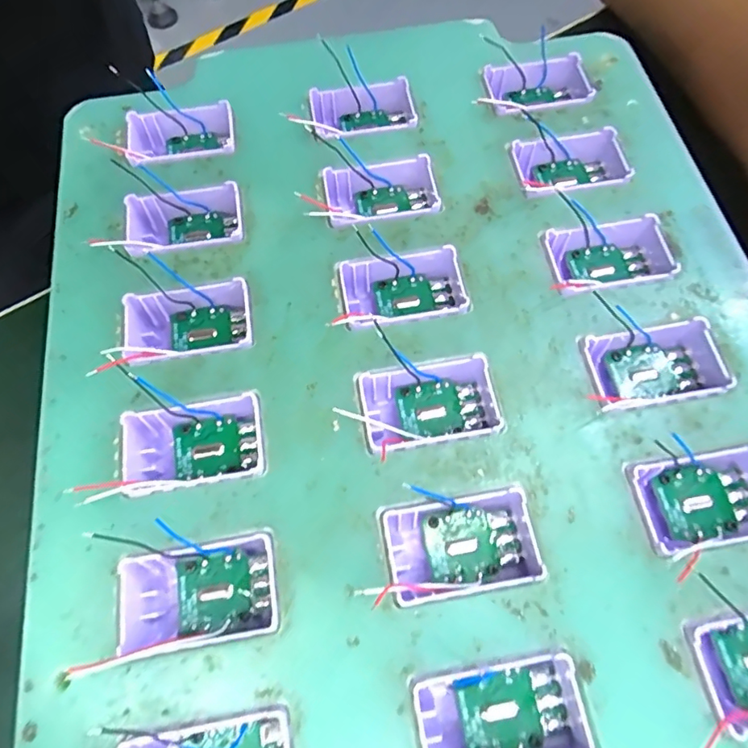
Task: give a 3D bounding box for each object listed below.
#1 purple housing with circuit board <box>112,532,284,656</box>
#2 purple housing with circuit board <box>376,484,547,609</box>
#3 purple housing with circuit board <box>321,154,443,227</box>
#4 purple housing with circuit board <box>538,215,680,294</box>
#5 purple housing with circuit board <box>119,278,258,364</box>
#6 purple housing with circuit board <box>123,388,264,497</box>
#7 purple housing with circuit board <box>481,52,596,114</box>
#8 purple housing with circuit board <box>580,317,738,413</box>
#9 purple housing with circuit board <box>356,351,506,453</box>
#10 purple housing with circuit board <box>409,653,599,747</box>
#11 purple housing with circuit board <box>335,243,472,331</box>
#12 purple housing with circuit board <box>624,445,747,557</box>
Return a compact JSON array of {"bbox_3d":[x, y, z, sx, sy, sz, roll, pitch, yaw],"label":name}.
[{"bbox_3d":[-0.036,0.046,0.108,0.031,0.012,0.019,-7,67,-2],"label":"purple housing with circuit board"},{"bbox_3d":[0.019,0.037,0.110,0.034,0.011,0.020,-10,67,-3],"label":"purple housing with circuit board"},{"bbox_3d":[0.002,-0.050,0.146,0.032,0.011,0.020,-11,67,-3],"label":"purple housing with circuit board"},{"bbox_3d":[0.061,-0.030,0.137,0.031,0.012,0.019,-11,67,-3],"label":"purple housing with circuit board"},{"bbox_3d":[-0.047,-0.012,0.131,0.031,0.013,0.021,-12,67,-4],"label":"purple housing with circuit board"},{"bbox_3d":[-0.041,0.017,0.120,0.032,0.012,0.020,-10,67,-3],"label":"purple housing with circuit board"},{"bbox_3d":[0.050,-0.087,0.159,0.031,0.011,0.020,-10,67,-3],"label":"purple housing with circuit board"},{"bbox_3d":[0.068,-0.001,0.125,0.034,0.011,0.019,-8,67,-2],"label":"purple housing with circuit board"},{"bbox_3d":[0.013,0.008,0.122,0.033,0.011,0.020,-9,67,-2],"label":"purple housing with circuit board"},{"bbox_3d":[0.024,0.067,0.098,0.032,0.011,0.020,-9,67,-2],"label":"purple housing with circuit board"},{"bbox_3d":[0.007,-0.021,0.134,0.032,0.013,0.021,-14,67,-4],"label":"purple housing with circuit board"},{"bbox_3d":[0.073,0.028,0.113,0.032,0.011,0.019,-11,67,-3],"label":"purple housing with circuit board"}]

